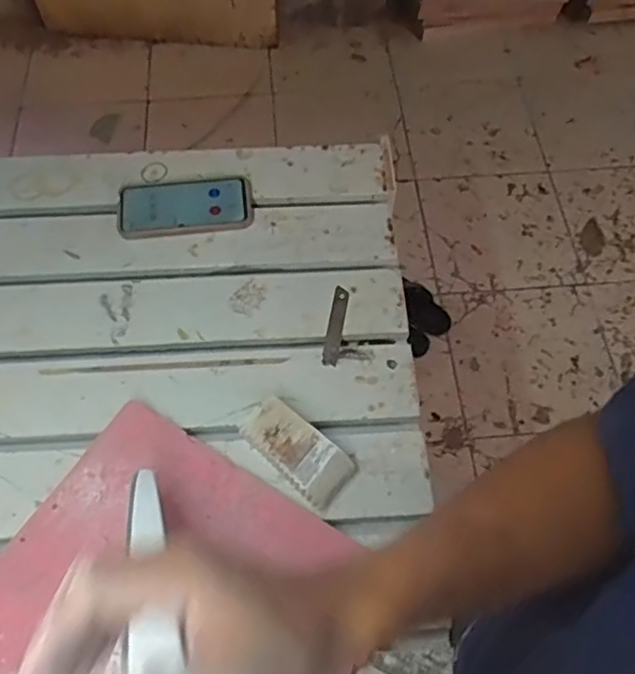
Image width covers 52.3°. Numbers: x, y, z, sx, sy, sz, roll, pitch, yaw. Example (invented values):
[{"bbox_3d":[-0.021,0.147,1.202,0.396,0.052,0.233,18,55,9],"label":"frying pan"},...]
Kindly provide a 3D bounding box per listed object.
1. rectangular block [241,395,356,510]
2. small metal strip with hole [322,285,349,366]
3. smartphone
[{"bbox_3d":[-0.019,0.115,0.653,0.109,0.031,0.056,40,68,19],"label":"rectangular block"},{"bbox_3d":[0.022,-0.014,0.748,0.018,0.005,0.103,10,61,5],"label":"small metal strip with hole"},{"bbox_3d":[-0.167,-0.164,0.819,0.168,0.018,0.072,-3,61,-2],"label":"smartphone"}]

